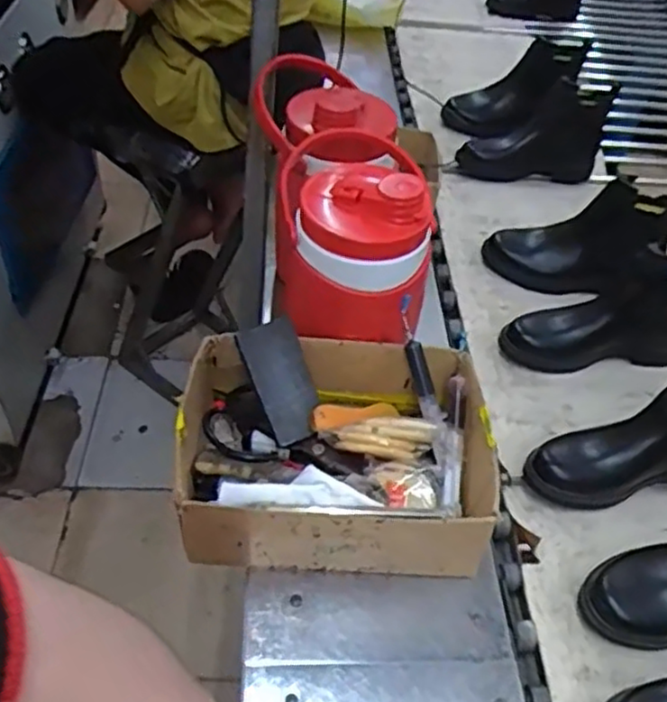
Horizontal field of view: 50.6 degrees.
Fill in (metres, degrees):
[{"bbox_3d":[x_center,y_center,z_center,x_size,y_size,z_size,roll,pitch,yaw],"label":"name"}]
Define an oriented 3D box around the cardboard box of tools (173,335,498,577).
[{"bbox_3d":[-0.004,0.099,0.676,0.281,0.112,0.205,5,44,-4],"label":"cardboard box of tools"}]

